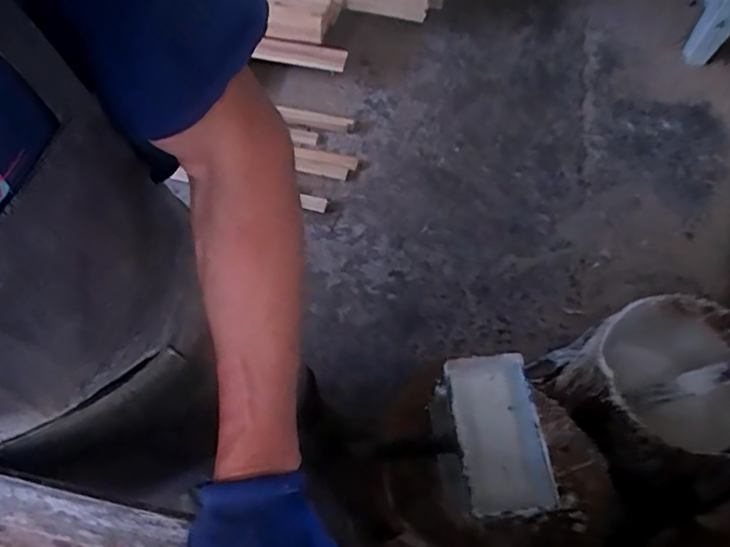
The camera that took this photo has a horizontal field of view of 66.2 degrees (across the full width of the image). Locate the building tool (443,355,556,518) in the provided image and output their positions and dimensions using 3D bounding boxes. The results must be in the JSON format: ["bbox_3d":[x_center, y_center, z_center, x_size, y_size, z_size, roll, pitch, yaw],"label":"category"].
[{"bbox_3d":[0.157,0.198,0.689,0.110,0.071,0.188,-6,62,-3],"label":"building tool"}]

